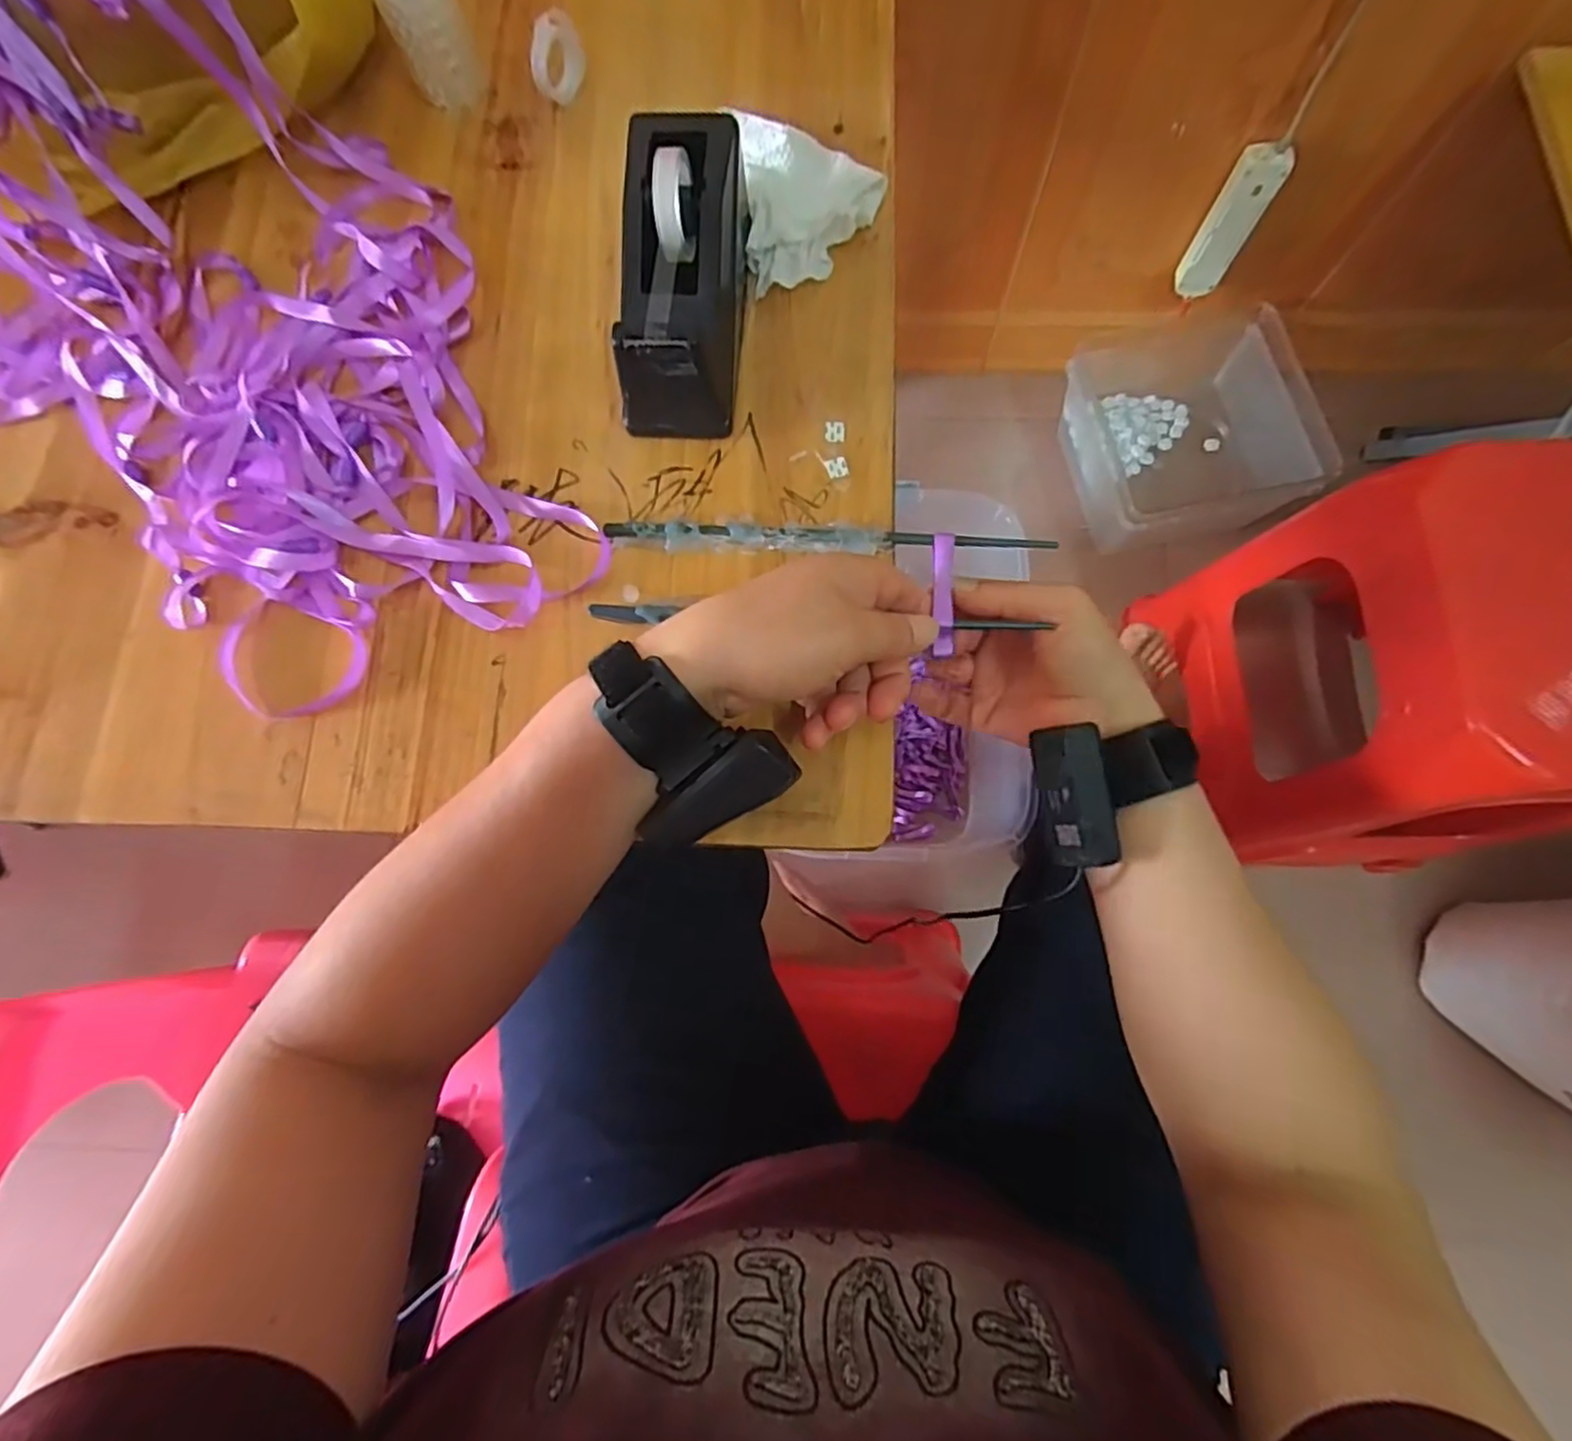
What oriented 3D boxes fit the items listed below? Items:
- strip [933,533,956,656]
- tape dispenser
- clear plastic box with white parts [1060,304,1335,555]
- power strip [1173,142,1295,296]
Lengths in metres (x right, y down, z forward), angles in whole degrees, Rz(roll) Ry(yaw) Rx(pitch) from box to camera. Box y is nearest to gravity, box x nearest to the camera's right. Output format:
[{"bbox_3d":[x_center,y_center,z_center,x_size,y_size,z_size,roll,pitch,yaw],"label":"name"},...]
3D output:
[{"bbox_3d":[0.082,-0.067,0.365,0.011,0.008,0.063,2,80,2],"label":"strip"},{"bbox_3d":[-0.055,-0.235,0.372,0.060,0.075,0.161,5,90,3],"label":"tape dispenser"},{"bbox_3d":[0.615,-0.432,1.099,0.319,0.150,0.340,-12,76,-1],"label":"clear plastic box with white parts"},{"bbox_3d":[0.583,-0.651,0.931,0.061,0.194,0.026,33,80,9],"label":"power strip"}]

